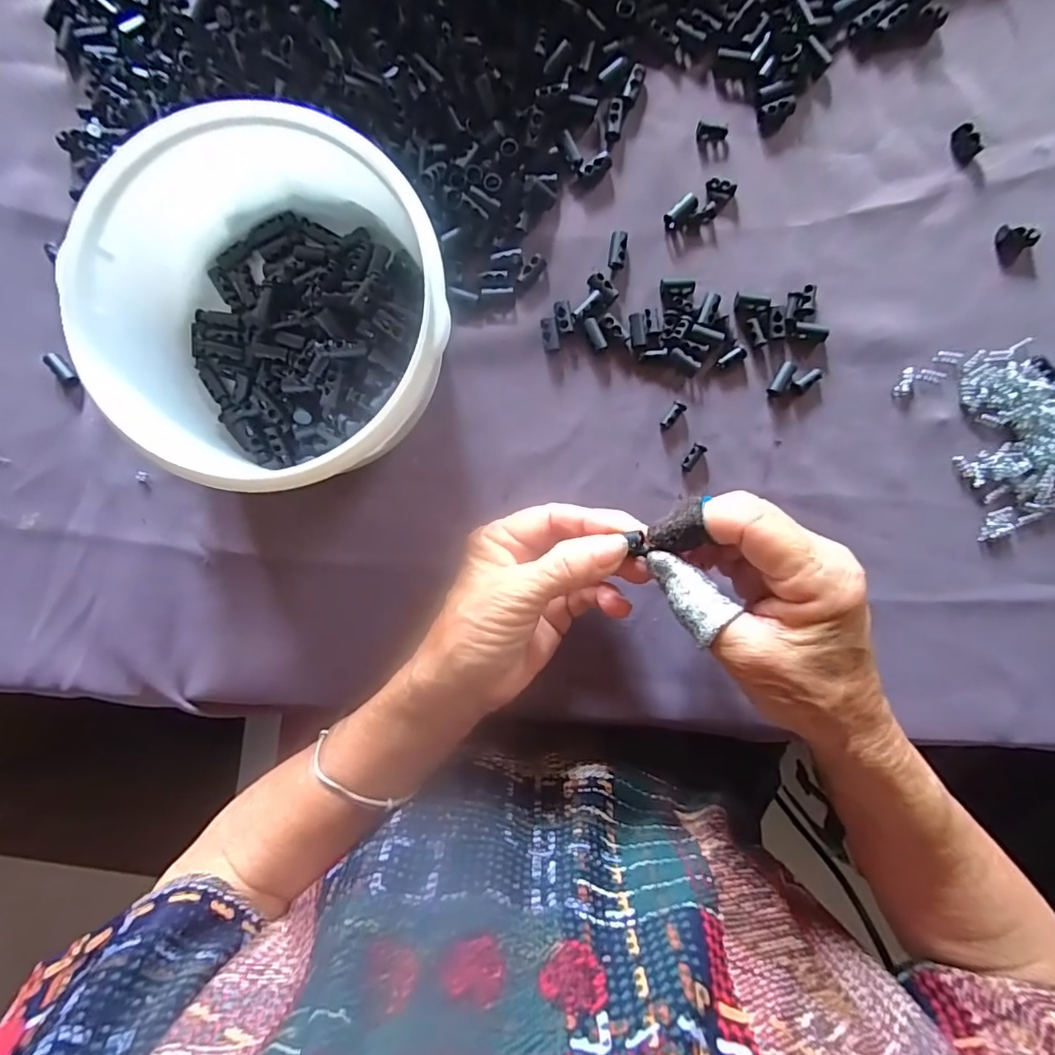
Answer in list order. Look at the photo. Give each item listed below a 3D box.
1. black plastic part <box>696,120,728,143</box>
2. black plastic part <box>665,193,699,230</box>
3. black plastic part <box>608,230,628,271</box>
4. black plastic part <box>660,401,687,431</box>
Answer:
[{"bbox_3d":[0.102,-0.219,0.290,0.016,0.004,0.010,2,93,1],"label":"black plastic part"},{"bbox_3d":[0.085,-0.175,0.291,0.020,0.008,0.009,-38,92,2],"label":"black plastic part"},{"bbox_3d":[0.051,-0.156,0.293,0.008,0.006,0.021,9,93,0],"label":"black plastic part"},{"bbox_3d":[0.082,-0.063,0.297,0.007,0.005,0.018,38,93,-1],"label":"black plastic part"}]

